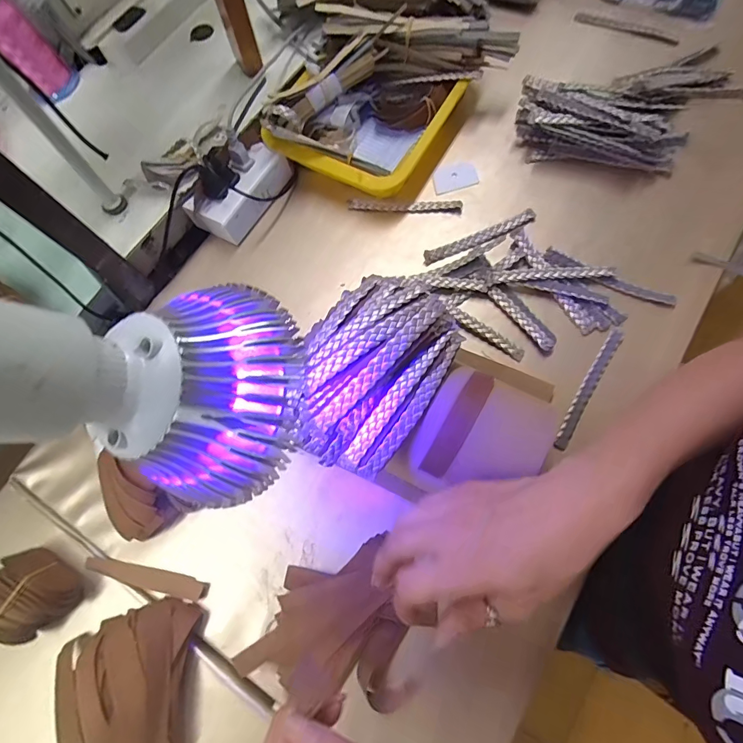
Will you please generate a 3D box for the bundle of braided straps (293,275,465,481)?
[{"bbox_3d":[-0.004,-0.008,0.307,0.108,0.039,0.157,28,76,13],"label":"bundle of braided straps"}]

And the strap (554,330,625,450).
[{"bbox_3d":[0.214,0.016,0.408,0.014,0.010,0.136,31,77,13],"label":"strap"}]

